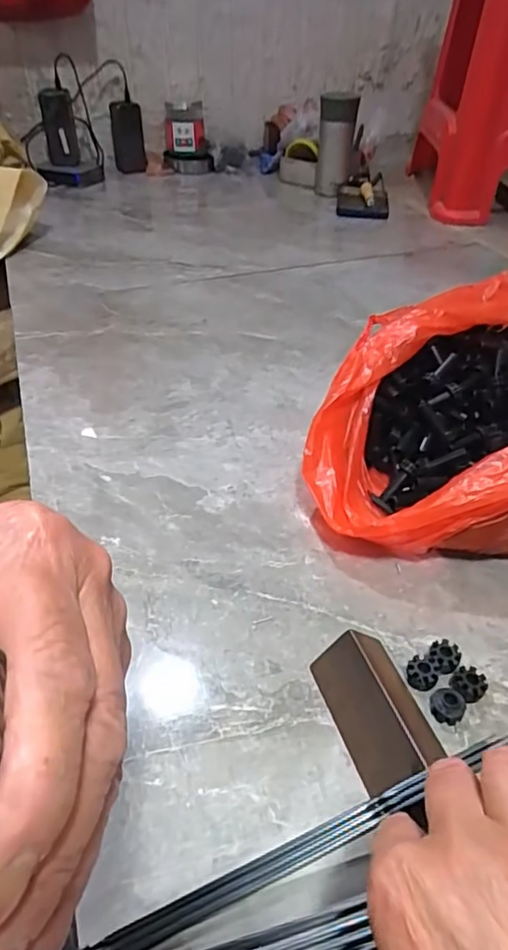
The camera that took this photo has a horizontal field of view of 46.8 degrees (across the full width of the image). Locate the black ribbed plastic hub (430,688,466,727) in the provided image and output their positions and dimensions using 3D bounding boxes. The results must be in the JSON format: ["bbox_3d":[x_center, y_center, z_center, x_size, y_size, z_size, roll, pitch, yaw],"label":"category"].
[{"bbox_3d":[0.113,0.135,0.343,0.019,0.009,0.019,0,40,0],"label":"black ribbed plastic hub"}]

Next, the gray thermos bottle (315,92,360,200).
[{"bbox_3d":[0.157,-0.632,1.138,0.073,0.177,0.061,5,40,6],"label":"gray thermos bottle"}]

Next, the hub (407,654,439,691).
[{"bbox_3d":[0.103,0.121,0.359,0.018,0.013,0.018,0,40,0],"label":"hub"}]

